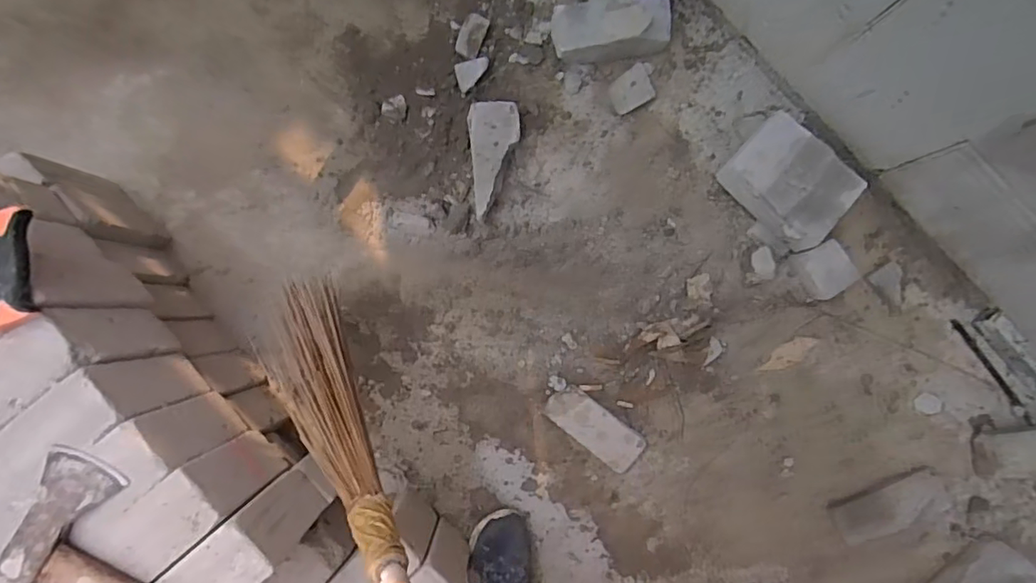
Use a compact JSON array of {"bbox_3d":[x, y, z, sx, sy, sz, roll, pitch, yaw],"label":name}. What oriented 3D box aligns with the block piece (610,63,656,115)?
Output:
[{"bbox_3d":[0.207,-0.366,1.011,0.079,0.023,0.066,-32,89,-3],"label":"block piece"}]

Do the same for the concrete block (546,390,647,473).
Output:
[{"bbox_3d":[0.134,0.240,0.978,0.176,0.034,0.077,38,87,-1],"label":"concrete block"}]

